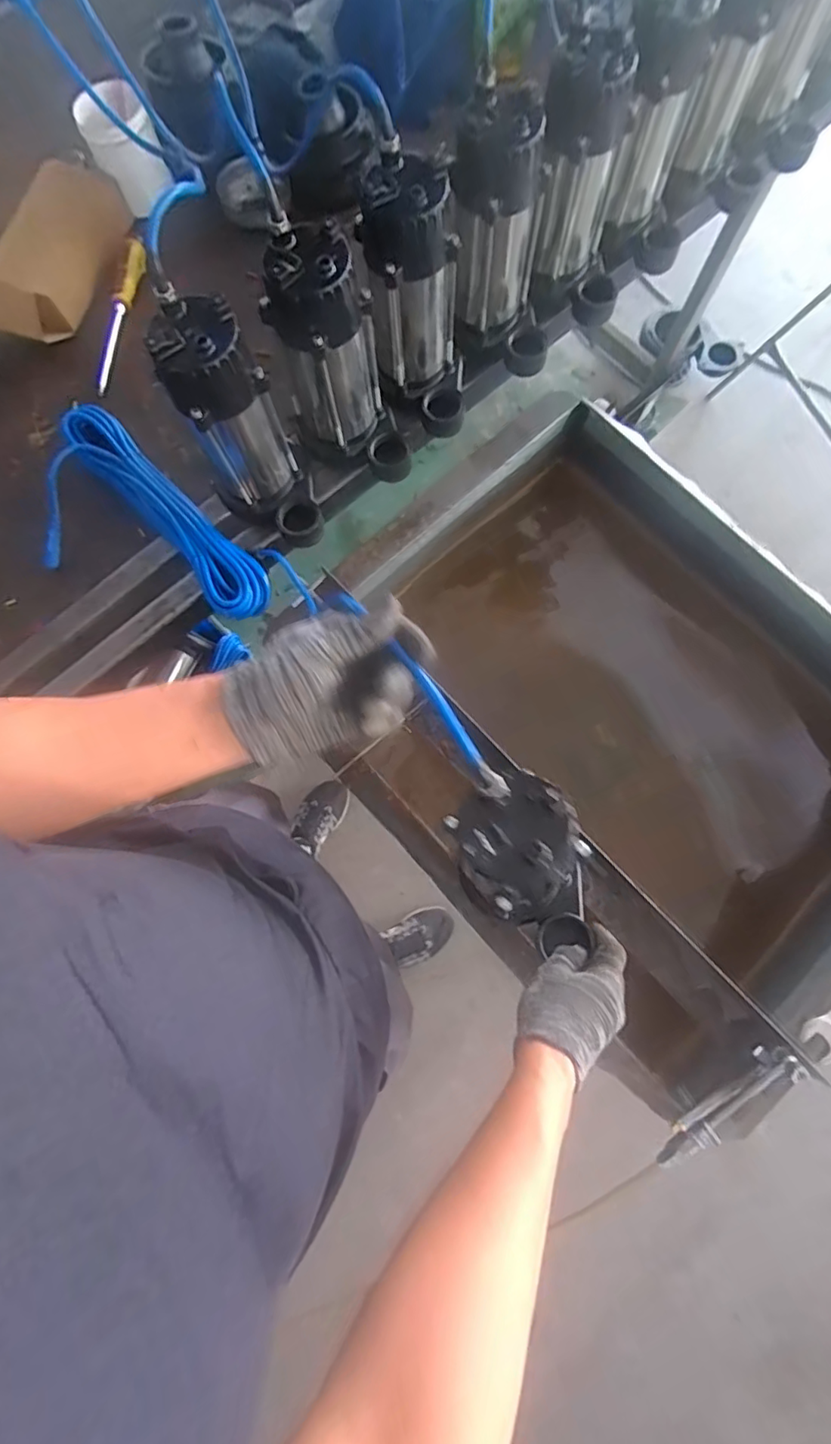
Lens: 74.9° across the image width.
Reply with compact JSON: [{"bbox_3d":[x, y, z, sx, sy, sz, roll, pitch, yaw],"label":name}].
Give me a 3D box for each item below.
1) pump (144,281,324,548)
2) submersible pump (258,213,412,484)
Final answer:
[{"bbox_3d":[-0.186,-0.306,0.594,0.109,0.221,0.140,-26,79,-4],"label":"pump"},{"bbox_3d":[-0.082,-0.381,0.602,0.111,0.219,0.131,-26,79,-4],"label":"submersible pump"}]

